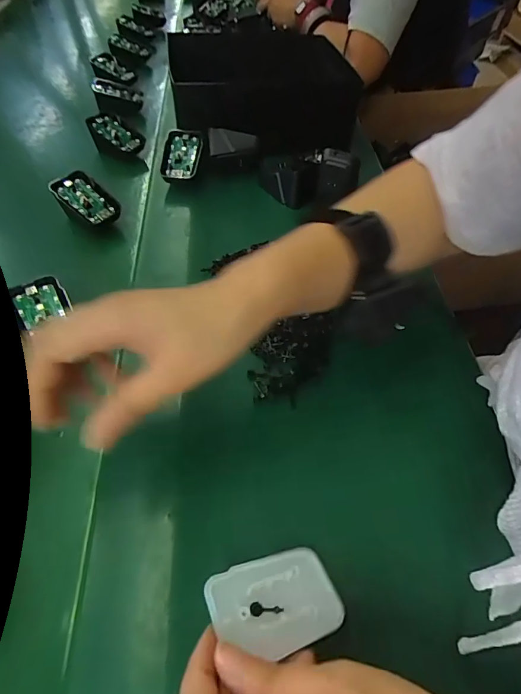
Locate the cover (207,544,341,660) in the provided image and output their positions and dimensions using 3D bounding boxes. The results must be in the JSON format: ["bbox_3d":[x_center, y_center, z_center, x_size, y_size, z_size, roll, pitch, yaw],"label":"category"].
[{"bbox_3d":[0.008,0.132,0.211,0.069,0.004,0.044,-2,37,-27],"label":"cover"}]

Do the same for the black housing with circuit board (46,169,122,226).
[{"bbox_3d":[-0.187,-0.156,0.432,0.069,0.019,0.043,43,70,5],"label":"black housing with circuit board"}]

